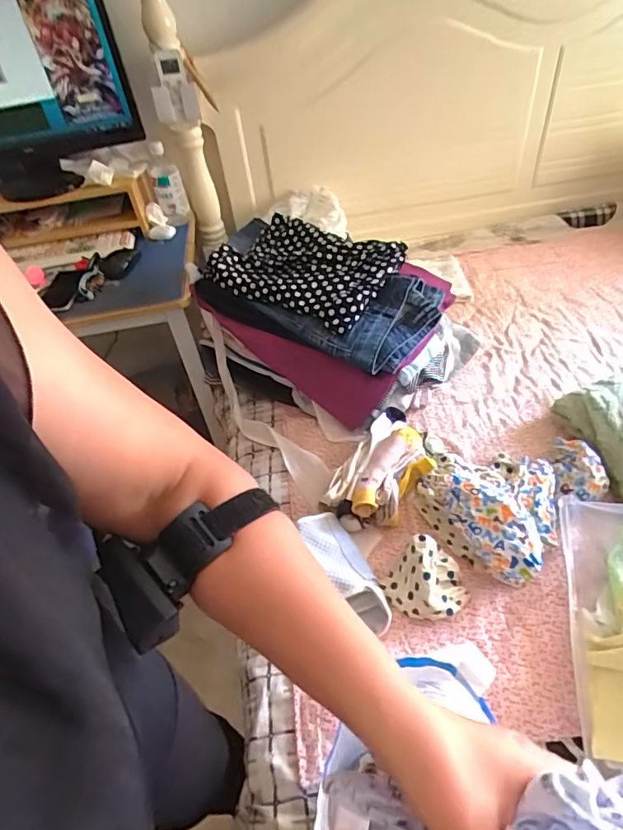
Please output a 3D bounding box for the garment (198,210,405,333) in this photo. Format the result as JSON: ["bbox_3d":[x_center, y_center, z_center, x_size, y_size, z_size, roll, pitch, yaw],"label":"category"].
[{"bbox_3d":[-0.019,-0.293,0.988,0.339,0.058,0.240,27,56,28],"label":"garment"}]

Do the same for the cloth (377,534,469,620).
[{"bbox_3d":[0.168,0.245,0.733,0.104,0.066,0.107,-23,48,-14],"label":"cloth"}]

